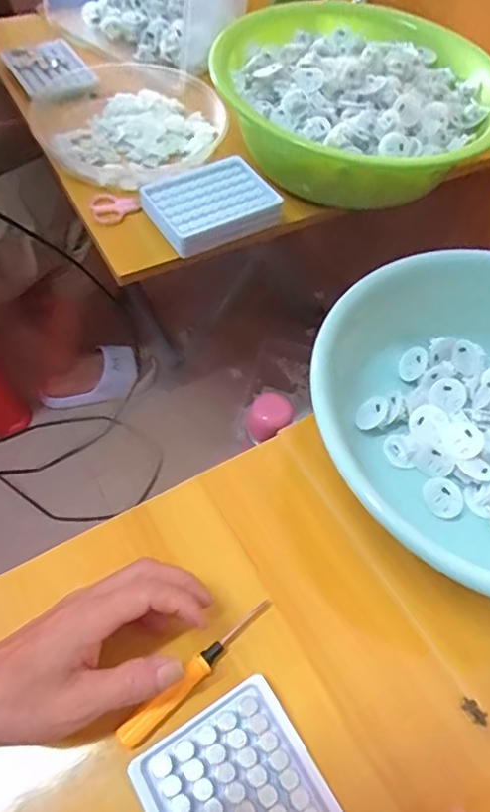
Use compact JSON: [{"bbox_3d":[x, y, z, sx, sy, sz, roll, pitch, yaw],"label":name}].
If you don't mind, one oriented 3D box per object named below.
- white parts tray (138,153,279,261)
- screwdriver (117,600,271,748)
[{"bbox_3d":[-0.039,-0.226,0.624,0.135,0.032,0.098,-23,62,-17],"label":"white parts tray"},{"bbox_3d":[-0.030,0.174,0.373,0.126,0.014,0.014,-35,66,-30],"label":"screwdriver"}]

